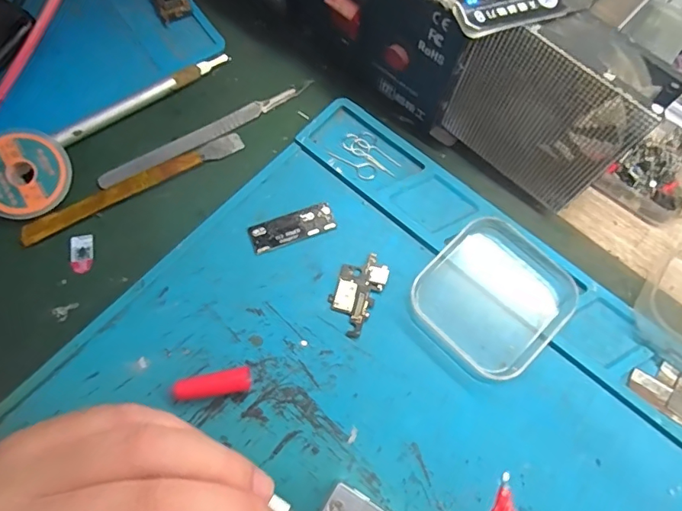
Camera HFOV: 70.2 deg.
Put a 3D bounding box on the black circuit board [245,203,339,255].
[{"bbox_3d":[-0.025,-0.015,0.248,0.044,0.004,0.016,-19,71,-9],"label":"black circuit board"}]

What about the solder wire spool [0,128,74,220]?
[{"bbox_3d":[-0.160,-0.040,0.245,0.044,0.012,0.040,-45,97,-10],"label":"solder wire spool"}]

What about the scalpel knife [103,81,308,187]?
[{"bbox_3d":[-0.072,-0.068,0.268,0.126,0.004,0.010,-30,73,-12],"label":"scalpel knife"}]

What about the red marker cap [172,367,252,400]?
[{"bbox_3d":[-0.057,0.058,0.218,0.033,0.009,0.009,-12,70,-6],"label":"red marker cap"}]

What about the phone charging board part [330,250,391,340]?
[{"bbox_3d":[0.008,0.017,0.238,0.022,0.004,0.041,22,70,7],"label":"phone charging board part"}]

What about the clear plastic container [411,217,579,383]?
[{"bbox_3d":[0.073,0.020,0.233,0.065,0.015,0.062,43,74,13],"label":"clear plastic container"}]

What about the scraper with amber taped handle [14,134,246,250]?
[{"bbox_3d":[-0.108,-0.037,0.255,0.119,0.004,0.012,-28,73,-12],"label":"scraper with amber taped handle"}]

